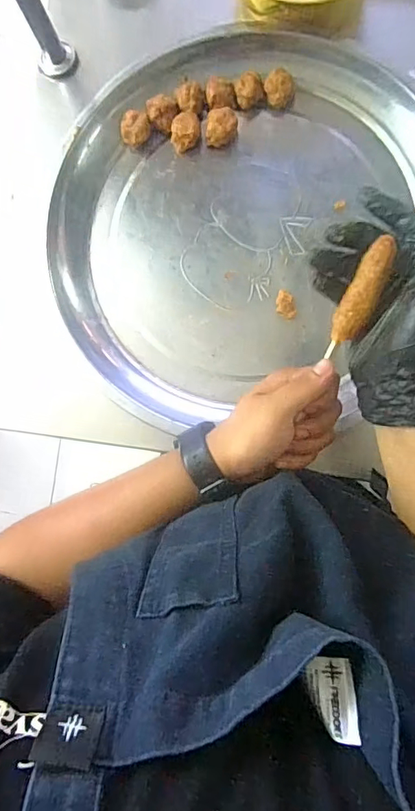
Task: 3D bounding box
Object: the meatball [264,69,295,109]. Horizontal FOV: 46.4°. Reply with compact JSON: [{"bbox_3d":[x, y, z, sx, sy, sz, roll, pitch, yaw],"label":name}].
[{"bbox_3d":[0.084,-0.373,0.574,0.033,0.028,0.030,0,85,5],"label":"meatball"}]

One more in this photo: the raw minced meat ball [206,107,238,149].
[{"bbox_3d":[0.018,-0.331,0.581,0.038,0.026,0.040,0,85,5],"label":"raw minced meat ball"}]

